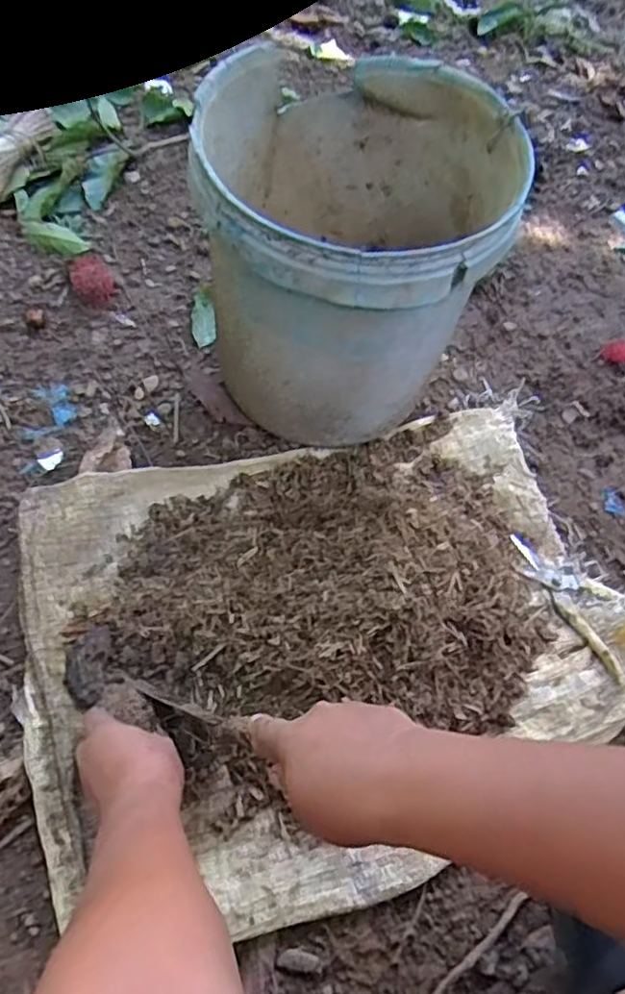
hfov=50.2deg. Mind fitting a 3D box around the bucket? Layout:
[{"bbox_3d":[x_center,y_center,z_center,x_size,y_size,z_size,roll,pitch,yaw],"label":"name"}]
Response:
[{"bbox_3d":[0.026,-0.238,0.715,0.281,0.324,0.313,6,60,-5],"label":"bucket"}]

